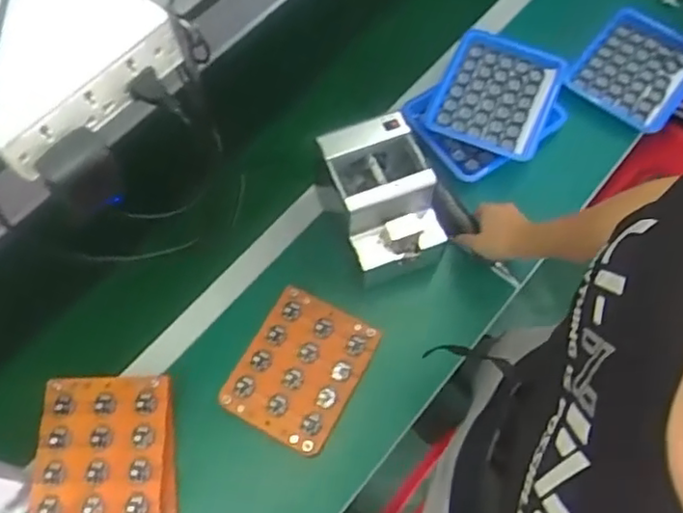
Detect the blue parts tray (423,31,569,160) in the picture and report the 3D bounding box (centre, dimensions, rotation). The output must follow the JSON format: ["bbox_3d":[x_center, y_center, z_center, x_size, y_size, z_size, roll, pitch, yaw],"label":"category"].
[{"bbox_3d":[0.245,-0.260,1.031,0.176,0.026,0.207,23,68,12],"label":"blue parts tray"}]

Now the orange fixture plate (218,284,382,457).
[{"bbox_3d":[-0.054,0.147,0.873,0.148,0.019,0.190,26,68,12],"label":"orange fixture plate"}]

